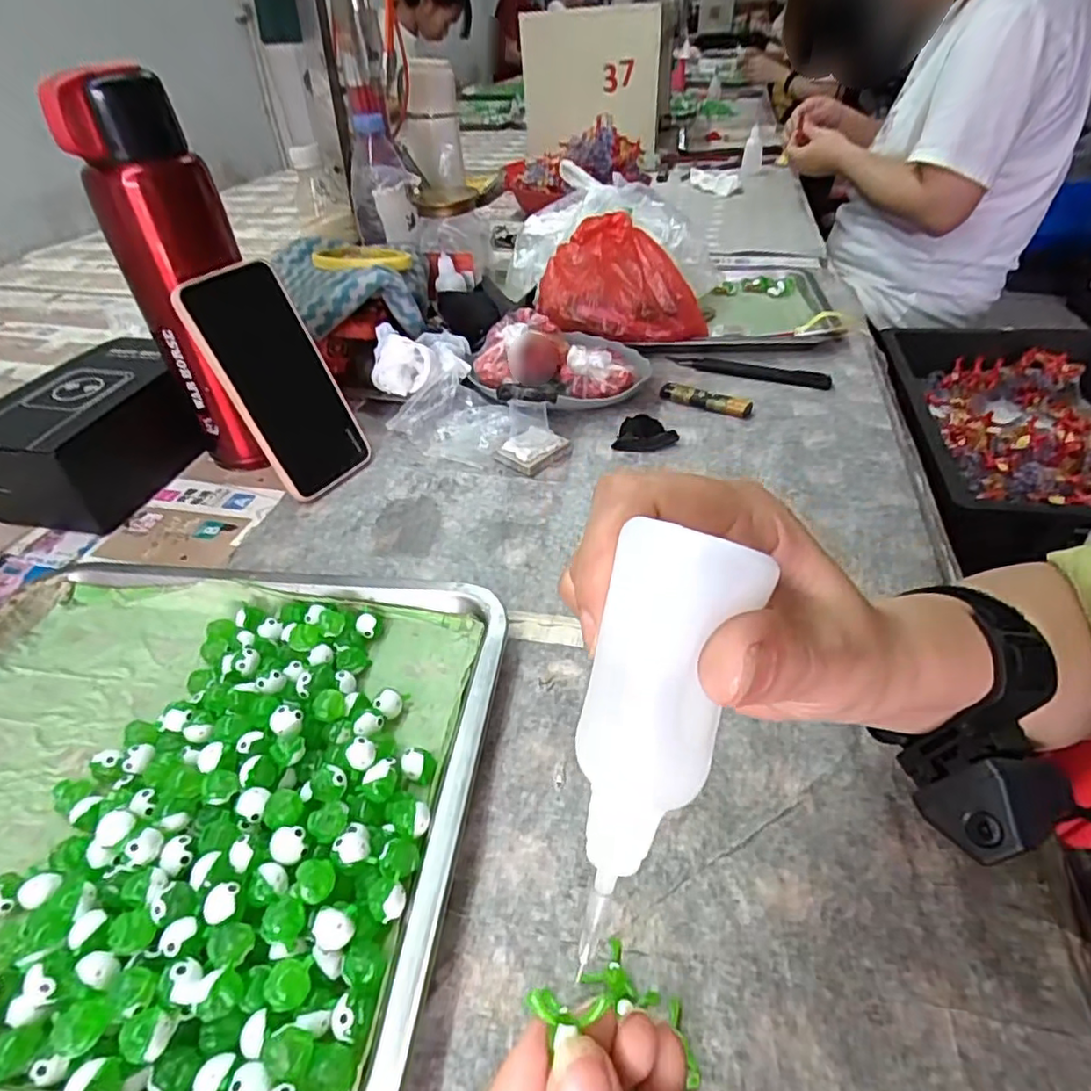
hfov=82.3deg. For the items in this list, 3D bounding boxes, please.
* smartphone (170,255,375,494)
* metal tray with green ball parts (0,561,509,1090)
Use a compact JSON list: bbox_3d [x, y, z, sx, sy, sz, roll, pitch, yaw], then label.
[{"bbox_3d":[-0.198,-0.119,0.466,0.019,0.163,0.082,3,36,39],"label":"smartphone"},{"bbox_3d":[-0.185,0.108,0.295,0.303,0.027,0.253,3,42,7],"label":"metal tray with green ball parts"}]

